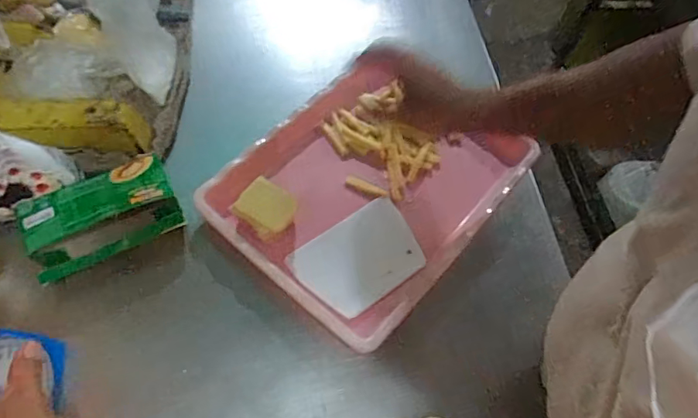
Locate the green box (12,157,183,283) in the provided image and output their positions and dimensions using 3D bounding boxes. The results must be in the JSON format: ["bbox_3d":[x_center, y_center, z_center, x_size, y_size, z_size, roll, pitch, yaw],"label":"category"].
[{"bbox_3d":[-0.276,0.008,0.579,0.163,0.056,0.097,-24,67,-18],"label":"green box"}]

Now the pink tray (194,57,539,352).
[{"bbox_3d":[0.023,-0.029,0.647,0.278,0.039,0.337,36,63,18],"label":"pink tray"}]

